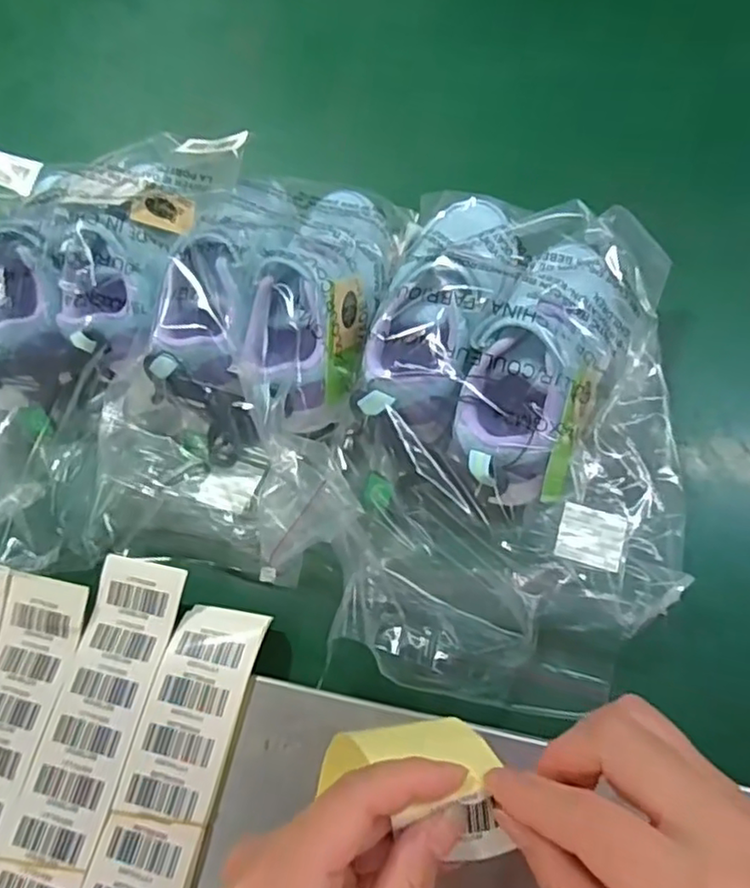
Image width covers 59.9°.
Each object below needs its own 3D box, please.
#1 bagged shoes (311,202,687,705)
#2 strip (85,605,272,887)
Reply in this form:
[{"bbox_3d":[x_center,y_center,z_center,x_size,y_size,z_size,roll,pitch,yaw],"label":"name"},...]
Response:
[{"bbox_3d":[0.082,-0.016,0.387,0.193,0.076,0.307,4,67,9],"label":"bagged shoes"},{"bbox_3d":[-0.125,0.245,0.325,0.053,0.012,0.323,10,69,10],"label":"strip"}]

